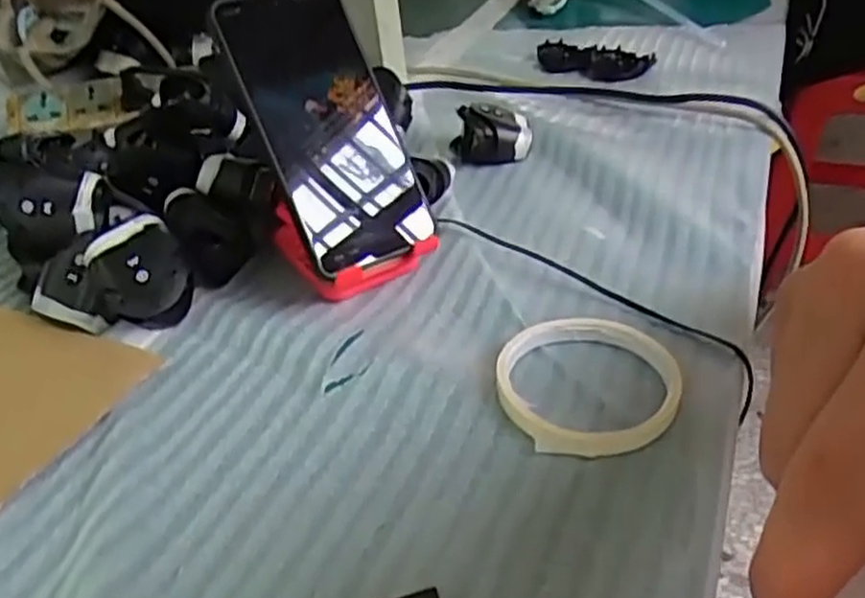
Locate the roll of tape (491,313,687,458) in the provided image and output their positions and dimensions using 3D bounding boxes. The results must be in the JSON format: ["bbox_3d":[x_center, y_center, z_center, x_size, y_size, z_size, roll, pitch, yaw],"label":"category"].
[{"bbox_3d":[0.075,0.041,0.365,0.086,0.013,0.085,-2,37,2],"label":"roll of tape"}]

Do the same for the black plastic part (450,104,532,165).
[{"bbox_3d":[0.045,-0.124,0.562,0.058,0.034,0.027,-4,37,-1],"label":"black plastic part"}]

